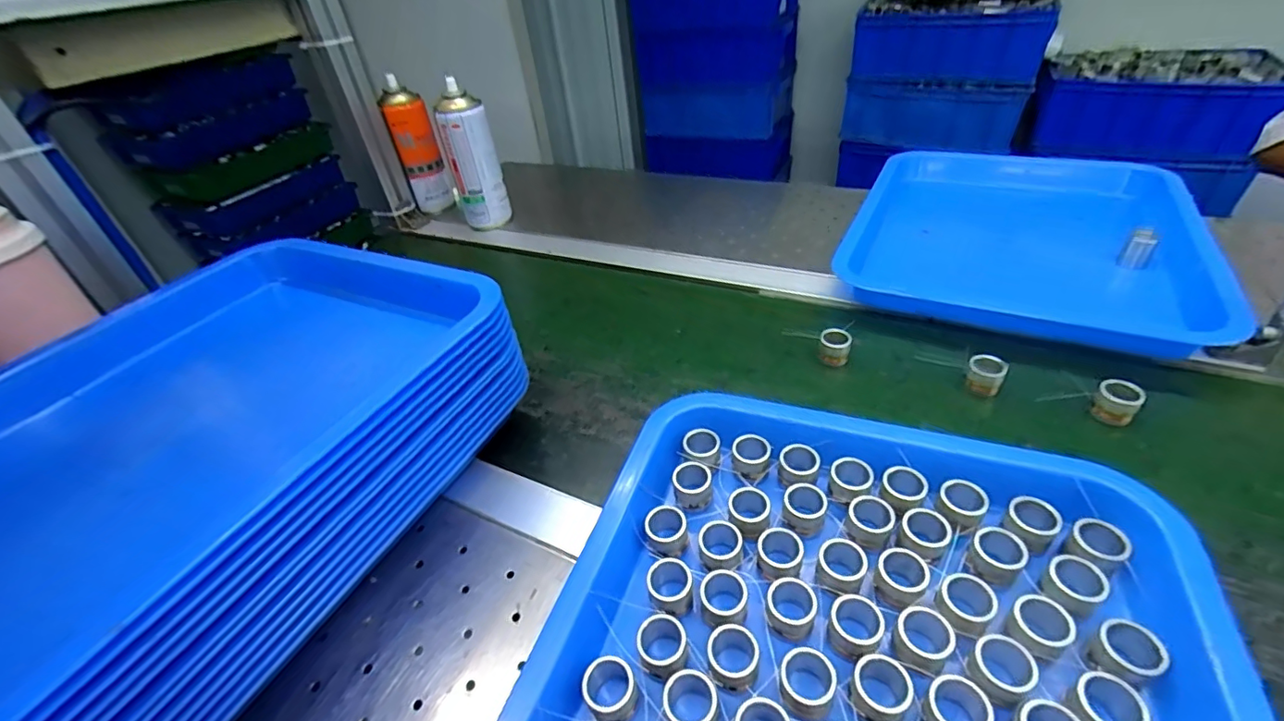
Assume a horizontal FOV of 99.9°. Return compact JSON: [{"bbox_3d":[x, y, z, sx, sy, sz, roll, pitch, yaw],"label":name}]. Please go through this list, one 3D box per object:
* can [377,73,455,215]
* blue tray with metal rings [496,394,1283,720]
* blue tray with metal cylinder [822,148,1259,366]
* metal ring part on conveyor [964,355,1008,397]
[{"bbox_3d":[-0.322,-0.303,0.779,0.056,0.166,0.056,-17,39,-12],"label":"can"},{"bbox_3d":[0.087,0.176,0.223,0.294,0.041,0.384,10,41,21],"label":"blue tray with metal rings"},{"bbox_3d":[0.393,-0.142,0.572,0.291,0.051,0.374,15,43,26],"label":"blue tray with metal cylinder"},{"bbox_3d":[0.266,0.012,0.418,0.024,0.027,0.020,20,46,30],"label":"metal ring part on conveyor"}]

